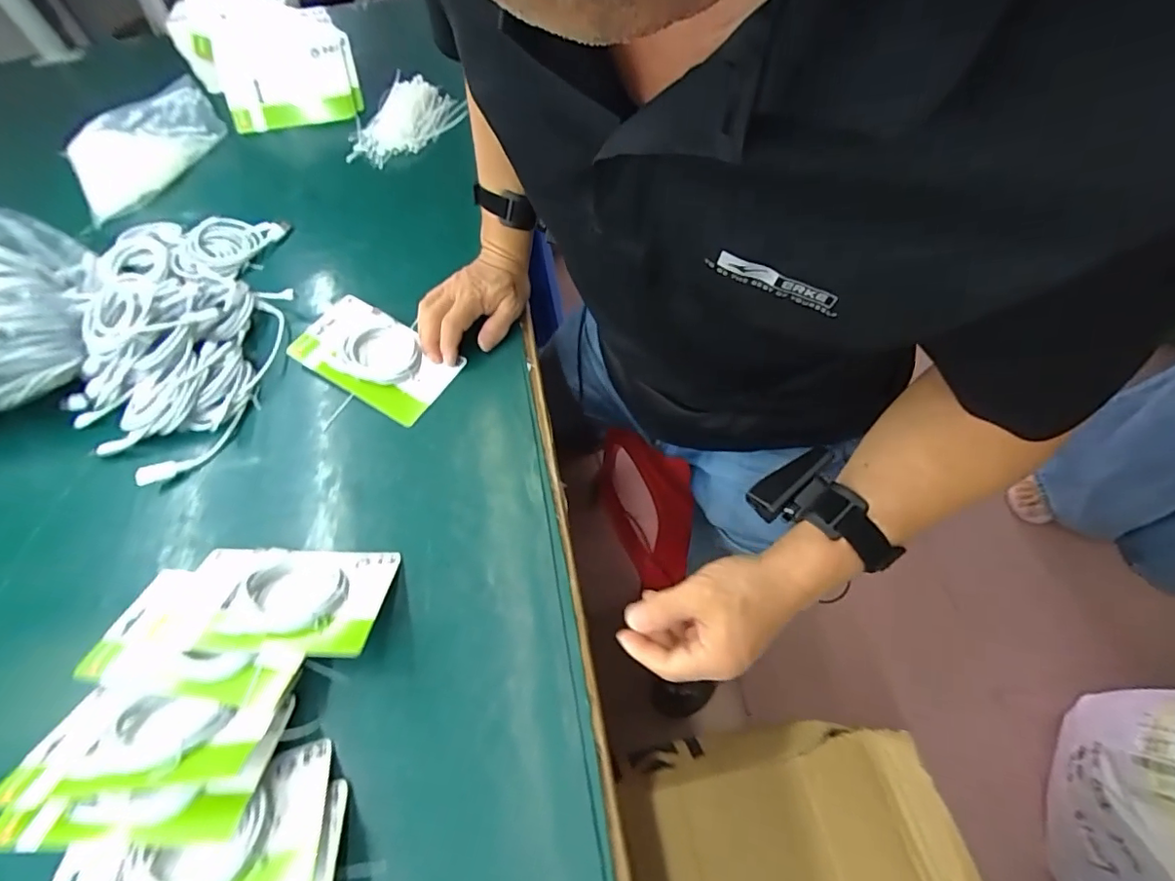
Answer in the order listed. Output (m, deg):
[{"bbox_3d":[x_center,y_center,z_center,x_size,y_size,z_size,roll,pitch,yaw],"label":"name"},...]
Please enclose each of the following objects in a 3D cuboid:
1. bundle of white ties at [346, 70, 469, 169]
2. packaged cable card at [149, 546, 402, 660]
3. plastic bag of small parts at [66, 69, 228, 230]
[{"bbox_3d":[-0.283,-0.489,0.826,0.098,0.048,0.183,28,66,18],"label":"bundle of white ties"},{"bbox_3d":[-0.264,0.133,0.464,0.180,0.023,0.095,1,46,4],"label":"packaged cable card"},{"bbox_3d":[-0.653,-0.435,0.809,0.103,0.065,0.260,24,65,16],"label":"plastic bag of small parts"}]

